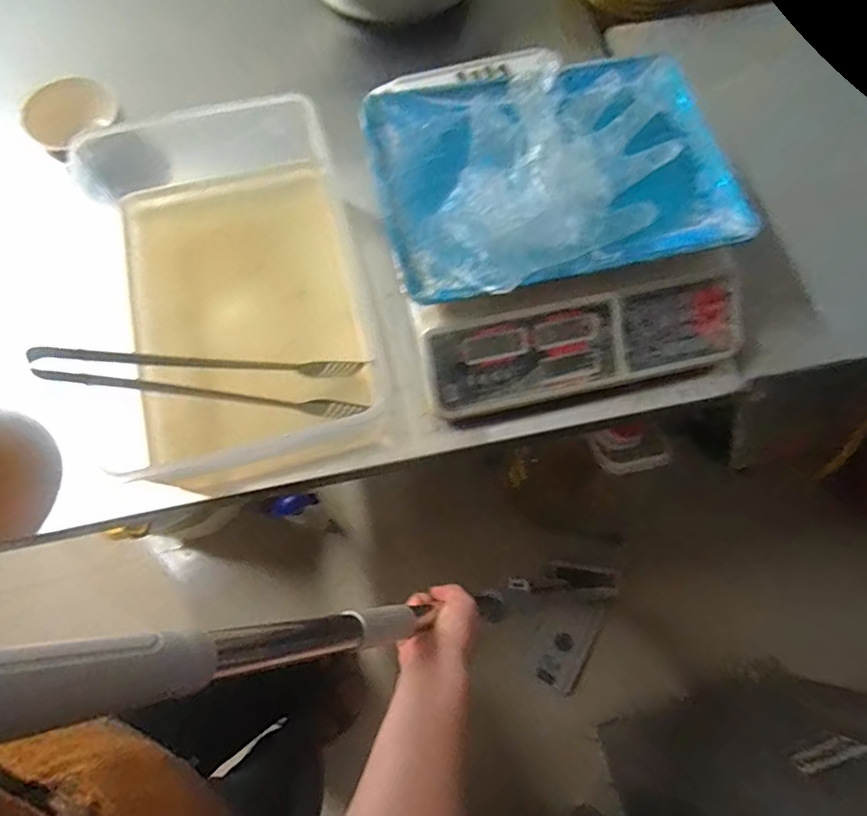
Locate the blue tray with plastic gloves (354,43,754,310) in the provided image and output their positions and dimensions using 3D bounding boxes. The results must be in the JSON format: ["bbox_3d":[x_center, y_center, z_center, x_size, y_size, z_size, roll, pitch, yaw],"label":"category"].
[{"bbox_3d":[0.116,-0.240,0.520,0.332,0.050,0.251,-13,70,-7],"label":"blue tray with plastic gloves"}]

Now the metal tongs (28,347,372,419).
[{"bbox_3d":[-0.192,-0.030,0.489,0.280,0.056,0.042,5,66,-33],"label":"metal tongs"}]

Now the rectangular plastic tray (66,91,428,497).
[{"bbox_3d":[-0.175,-0.118,0.557,0.268,0.142,0.351,-14,71,-7],"label":"rectangular plastic tray"}]

